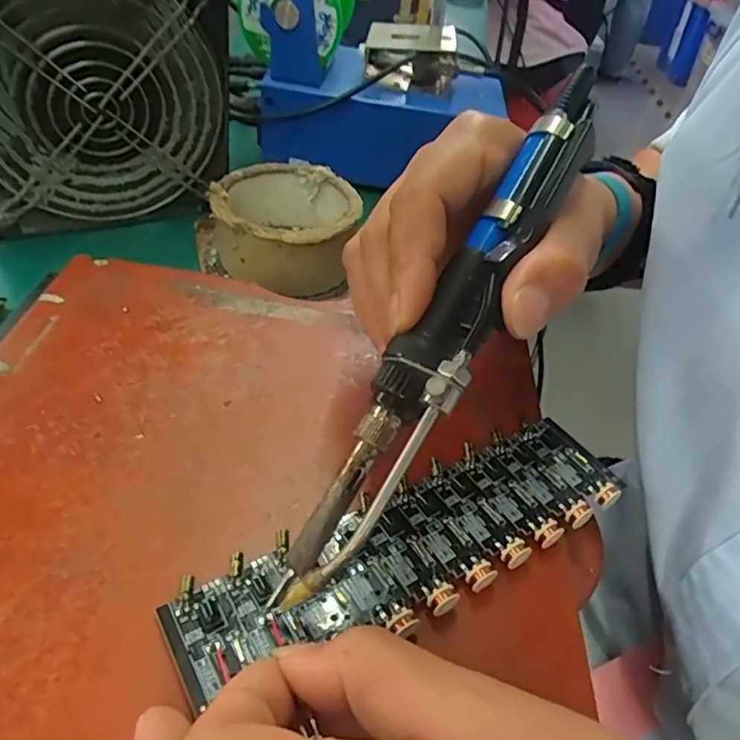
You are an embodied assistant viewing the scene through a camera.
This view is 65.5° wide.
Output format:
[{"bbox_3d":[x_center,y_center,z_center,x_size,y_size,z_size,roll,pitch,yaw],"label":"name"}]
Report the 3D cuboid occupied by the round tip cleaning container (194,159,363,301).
[{"bbox_3d":[-0.057,-0.086,0.350,0.094,0.050,0.083,-5,45,-12],"label":"round tip cleaning container"}]

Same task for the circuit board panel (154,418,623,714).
[{"bbox_3d":[0.017,0.057,0.193,0.161,0.008,0.045,-17,46,-25],"label":"circuit board panel"}]

